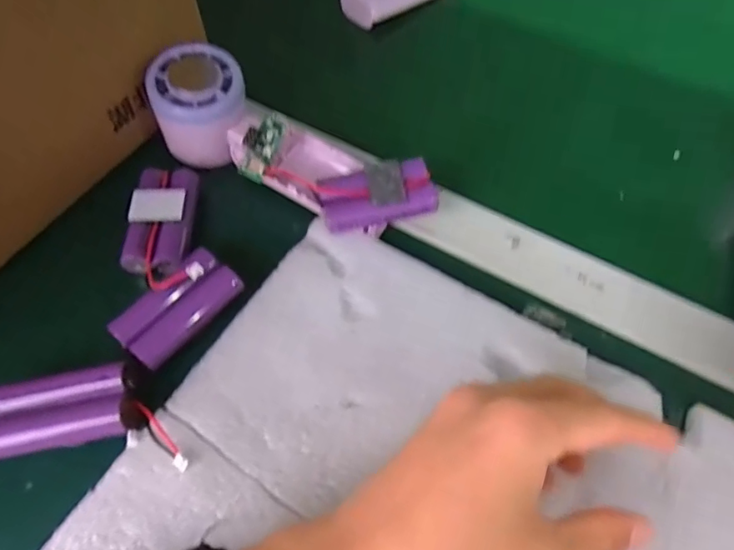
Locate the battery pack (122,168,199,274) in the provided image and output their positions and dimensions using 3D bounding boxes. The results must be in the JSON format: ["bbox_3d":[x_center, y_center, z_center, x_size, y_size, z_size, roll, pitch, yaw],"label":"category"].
[{"bbox_3d":[-0.123,-0.035,0.334,0.034,0.015,0.074,-1,59,-2],"label":"battery pack"}]

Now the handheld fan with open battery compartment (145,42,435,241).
[{"bbox_3d":[-0.047,-0.078,0.337,0.184,0.048,0.062,29,63,14],"label":"handheld fan with open battery compartment"}]

